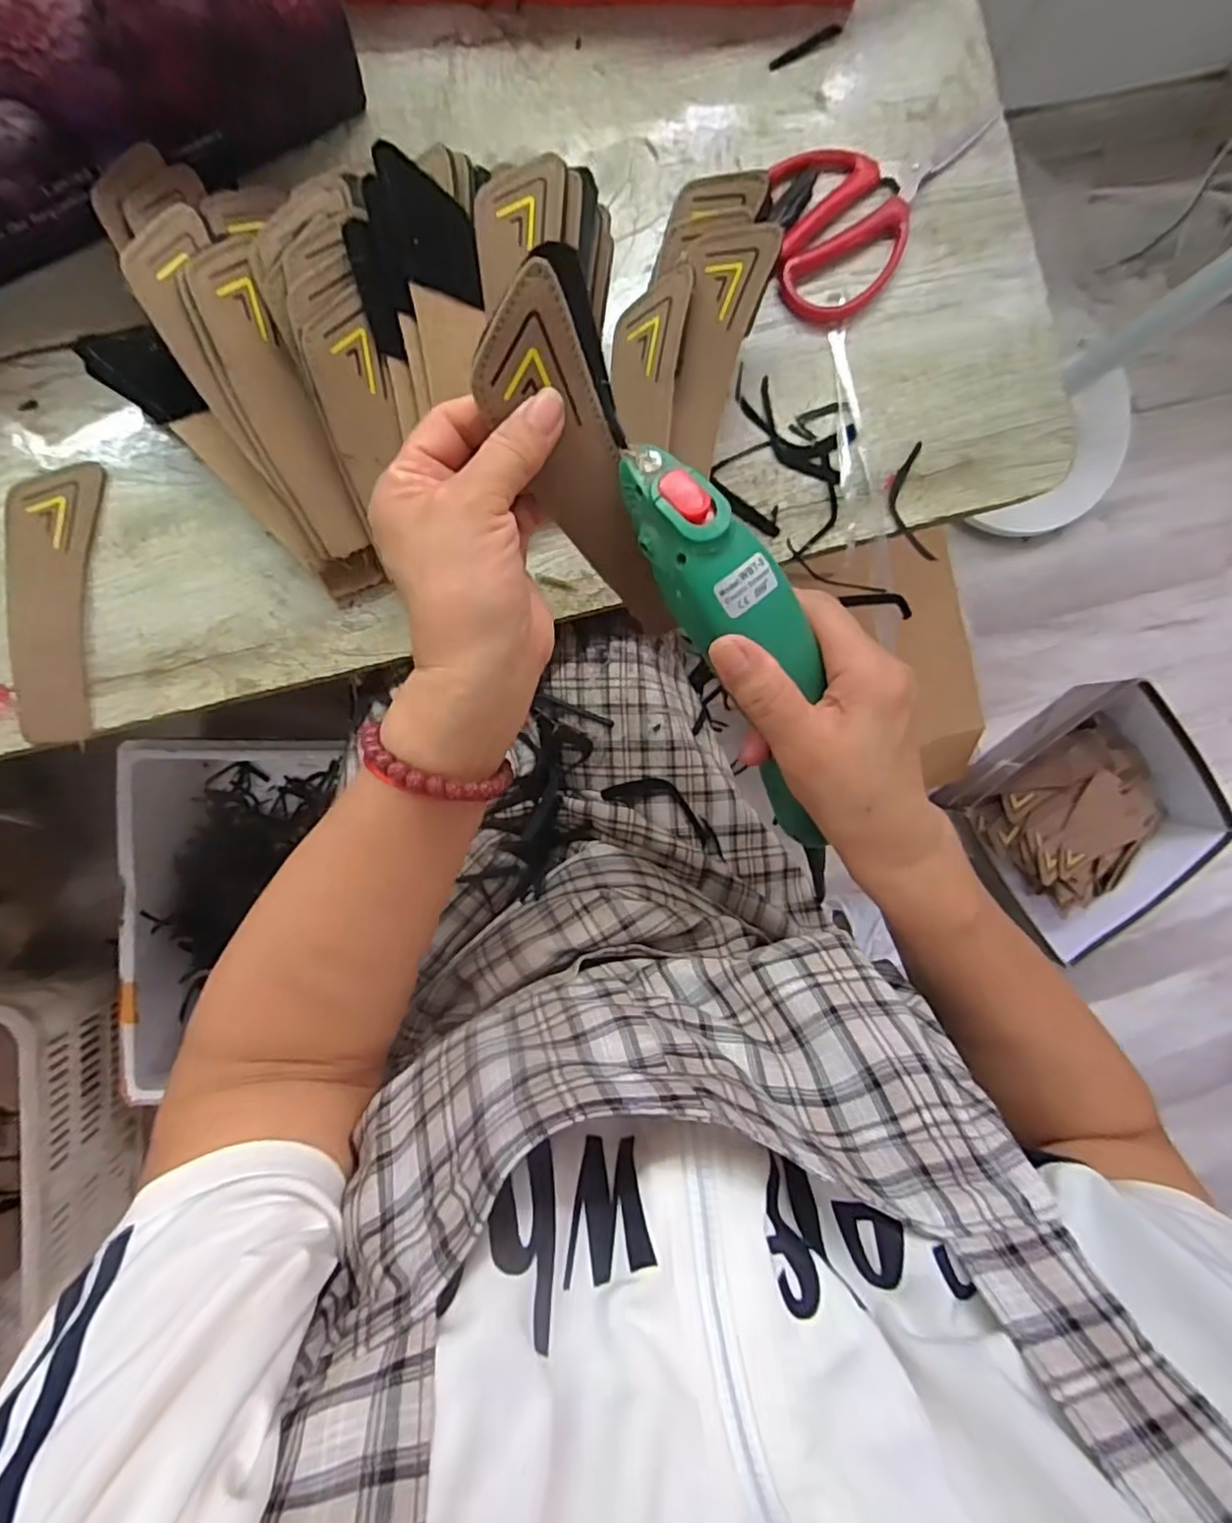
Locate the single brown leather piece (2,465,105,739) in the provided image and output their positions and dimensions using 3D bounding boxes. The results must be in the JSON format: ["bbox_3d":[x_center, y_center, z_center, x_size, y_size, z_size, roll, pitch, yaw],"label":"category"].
[{"bbox_3d":[-0.315,-0.088,0.364,0.044,0.005,0.152,3,91,-9],"label":"single brown leather piece"}]

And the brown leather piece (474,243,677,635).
[{"bbox_3d":[-0.013,-0.114,0.275,0.045,0.015,0.156,-27,131,-4],"label":"brown leather piece"}]

